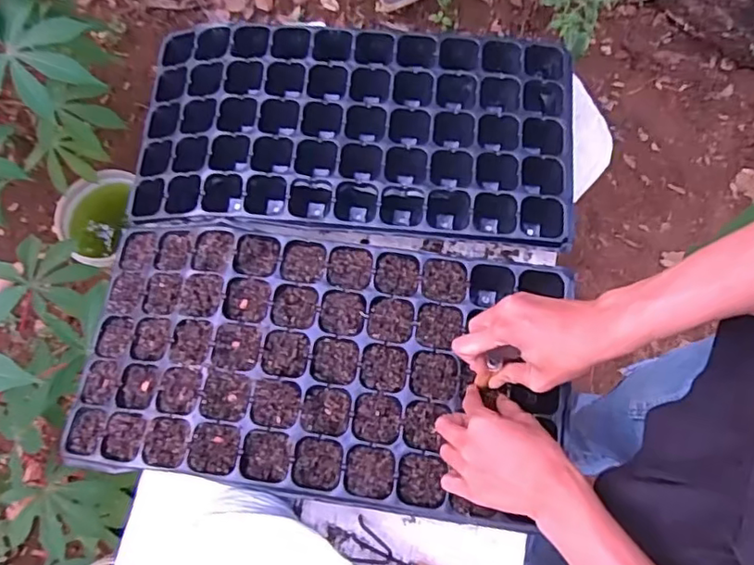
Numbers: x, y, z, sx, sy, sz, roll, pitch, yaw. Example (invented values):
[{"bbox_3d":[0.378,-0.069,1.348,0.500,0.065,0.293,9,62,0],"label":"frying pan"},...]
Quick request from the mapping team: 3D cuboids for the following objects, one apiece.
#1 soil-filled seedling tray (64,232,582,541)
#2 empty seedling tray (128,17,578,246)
[{"bbox_3d":[-0.070,0.081,0.634,0.498,0.056,0.272,8,74,2],"label":"soil-filled seedling tray"},{"bbox_3d":[-0.030,-0.185,0.711,0.515,0.052,0.269,5,71,3],"label":"empty seedling tray"}]

